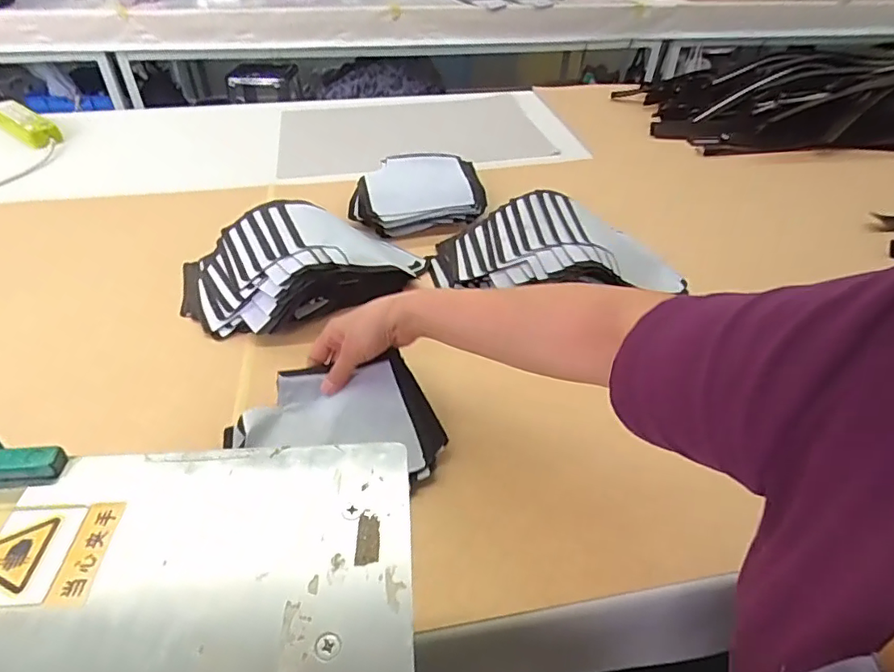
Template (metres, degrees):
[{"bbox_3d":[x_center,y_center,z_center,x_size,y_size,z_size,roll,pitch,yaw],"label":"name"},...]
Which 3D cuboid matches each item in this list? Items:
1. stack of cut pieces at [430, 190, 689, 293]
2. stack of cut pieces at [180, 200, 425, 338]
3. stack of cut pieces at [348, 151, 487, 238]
[{"bbox_3d":[0.144,-0.110,0.706,0.325,0.087,0.169,0,41,-1],"label":"stack of cut pieces"},{"bbox_3d":[-0.185,-0.104,0.694,0.306,0.080,0.196,-15,43,-18],"label":"stack of cut pieces"},{"bbox_3d":[-0.050,-0.229,0.860,0.203,0.065,0.156,-9,41,-11],"label":"stack of cut pieces"}]

